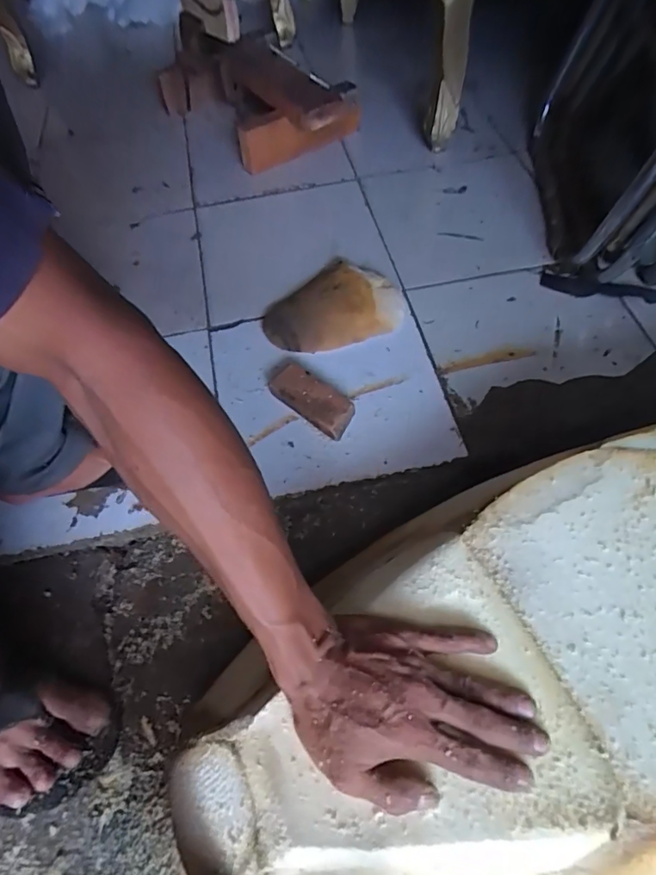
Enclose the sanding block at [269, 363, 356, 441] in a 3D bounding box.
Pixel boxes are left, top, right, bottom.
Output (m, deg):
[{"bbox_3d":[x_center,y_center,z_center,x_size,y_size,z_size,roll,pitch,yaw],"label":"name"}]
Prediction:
[{"bbox_3d":[-0.020,-0.051,0.640,0.116,0.028,0.054,33,66,21],"label":"sanding block"}]

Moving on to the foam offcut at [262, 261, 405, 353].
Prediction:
[{"bbox_3d":[0.008,-0.186,0.716,0.201,0.040,0.133,-25,61,-11],"label":"foam offcut"}]

